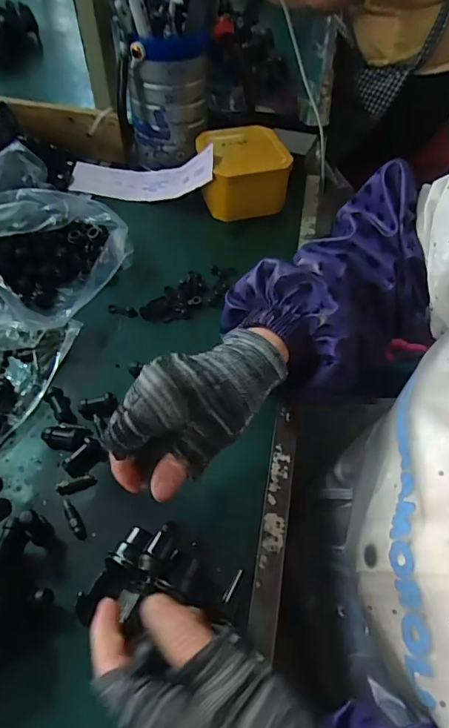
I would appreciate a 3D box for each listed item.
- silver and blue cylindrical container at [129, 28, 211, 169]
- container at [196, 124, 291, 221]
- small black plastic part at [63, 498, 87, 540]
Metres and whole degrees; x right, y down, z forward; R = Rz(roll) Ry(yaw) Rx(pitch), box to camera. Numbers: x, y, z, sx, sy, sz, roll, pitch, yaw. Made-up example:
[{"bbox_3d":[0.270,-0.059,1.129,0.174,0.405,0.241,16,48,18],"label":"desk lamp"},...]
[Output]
[{"bbox_3d":[-0.066,-0.323,0.550,0.092,0.140,0.082,5,56,1],"label":"silver and blue cylindrical container"},{"bbox_3d":[0.021,-0.235,0.542,0.099,0.059,0.094,-5,56,-5],"label":"container"},{"bbox_3d":[-0.115,0.117,0.338,0.009,0.007,0.034,-30,62,-20],"label":"small black plastic part"}]

